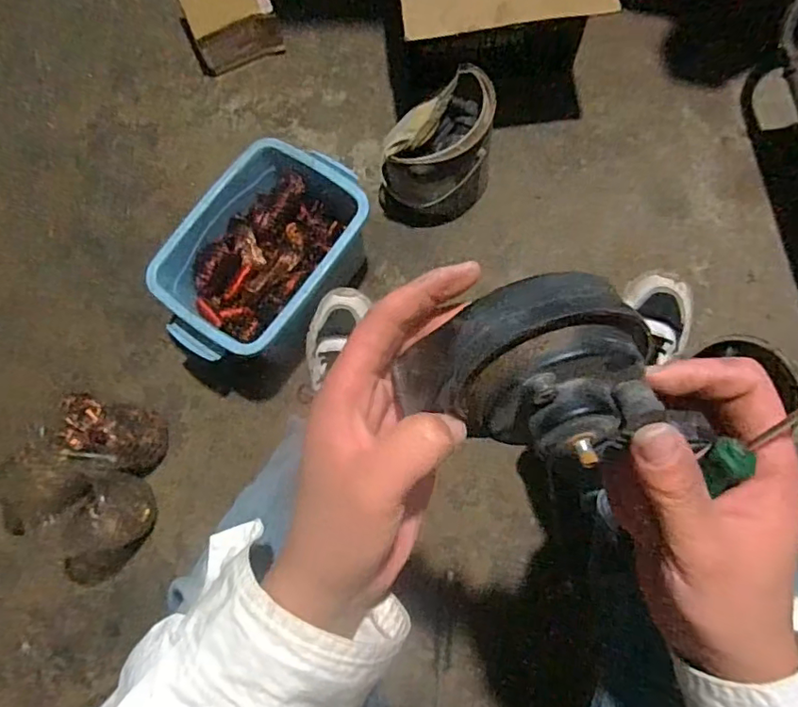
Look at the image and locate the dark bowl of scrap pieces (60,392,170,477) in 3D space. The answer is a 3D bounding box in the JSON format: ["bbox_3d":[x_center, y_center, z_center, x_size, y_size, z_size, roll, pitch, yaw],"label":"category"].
[{"bbox_3d":[-0.381,0.108,0.764,0.100,0.123,0.094,14,77,5],"label":"dark bowl of scrap pieces"}]

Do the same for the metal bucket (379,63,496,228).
[{"bbox_3d":[0.056,-0.294,0.804,0.148,0.154,0.168,15,77,5],"label":"metal bucket"}]

